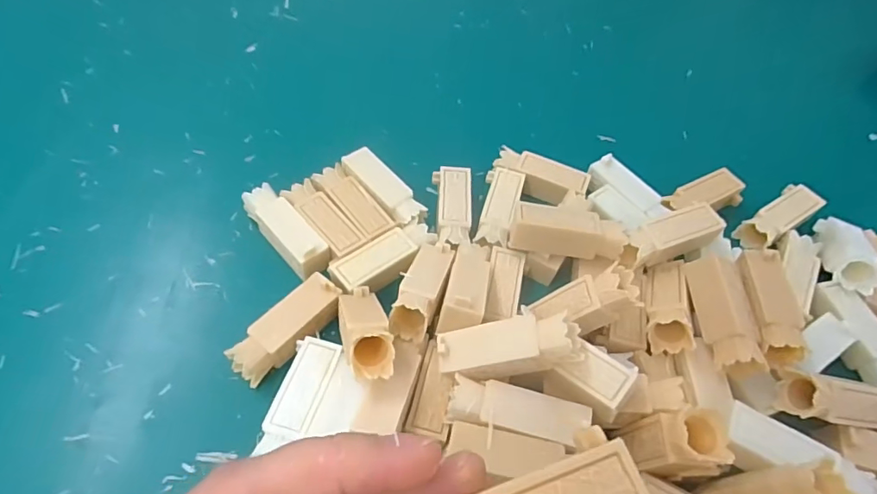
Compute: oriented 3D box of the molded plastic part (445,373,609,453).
[{"bbox_3d":[0.037,0.075,0.228,0.065,0.020,0.020,11,55,2],"label":"molded plastic part"}]

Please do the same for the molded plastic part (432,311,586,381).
[{"bbox_3d":[0.032,0.045,0.227,0.062,0.018,0.023,-12,50,24],"label":"molded plastic part"}]

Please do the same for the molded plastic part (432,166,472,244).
[{"bbox_3d":[0.009,-0.021,0.319,0.022,0.022,0.058,2,55,-4],"label":"molded plastic part"}]

